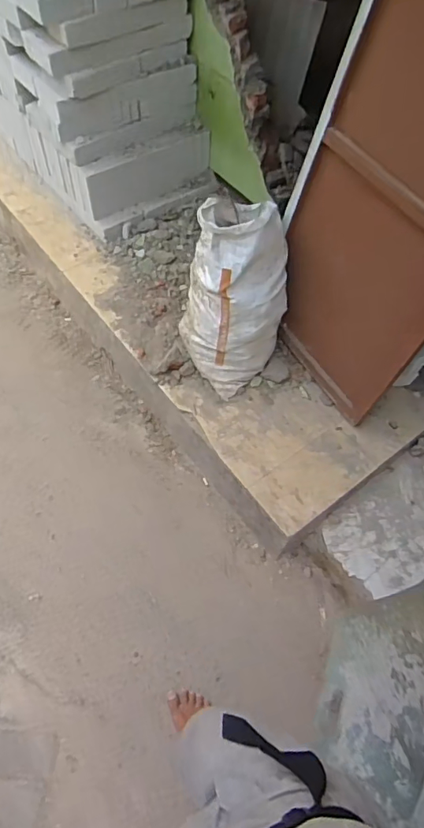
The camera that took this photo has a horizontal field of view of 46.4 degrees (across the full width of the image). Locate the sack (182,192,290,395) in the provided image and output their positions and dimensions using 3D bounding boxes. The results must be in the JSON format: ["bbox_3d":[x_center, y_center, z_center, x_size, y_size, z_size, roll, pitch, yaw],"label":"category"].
[{"bbox_3d":[0.079,-0.401,1.616,0.367,0.538,0.352,-36,66,-21],"label":"sack"}]

